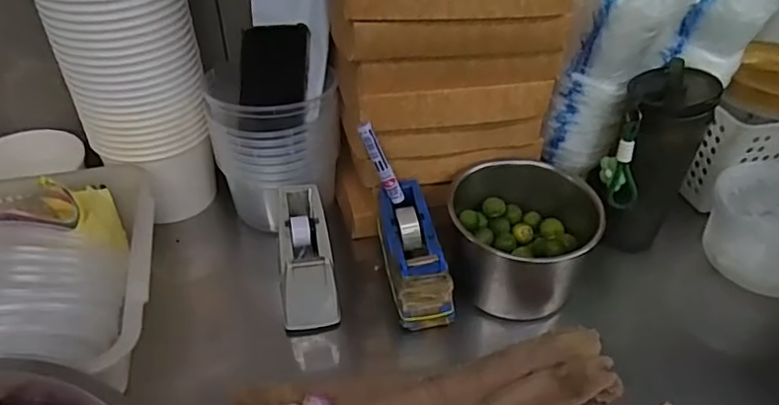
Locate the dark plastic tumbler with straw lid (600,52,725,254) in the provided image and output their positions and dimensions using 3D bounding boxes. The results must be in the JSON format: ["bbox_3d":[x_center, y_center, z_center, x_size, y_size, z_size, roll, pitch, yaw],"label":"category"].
[{"bbox_3d":[0.284,-0.042,0.630,0.080,0.215,0.082,1,41,-1],"label":"dark plastic tumbler with straw lid"}]

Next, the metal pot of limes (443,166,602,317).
[{"bbox_3d":[0.143,0.030,0.635,0.149,0.121,0.151,1,41,-1],"label":"metal pot of limes"}]

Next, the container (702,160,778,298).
[{"bbox_3d":[0.444,0.025,0.649,0.144,0.083,0.136,-24,47,-26],"label":"container"}]

